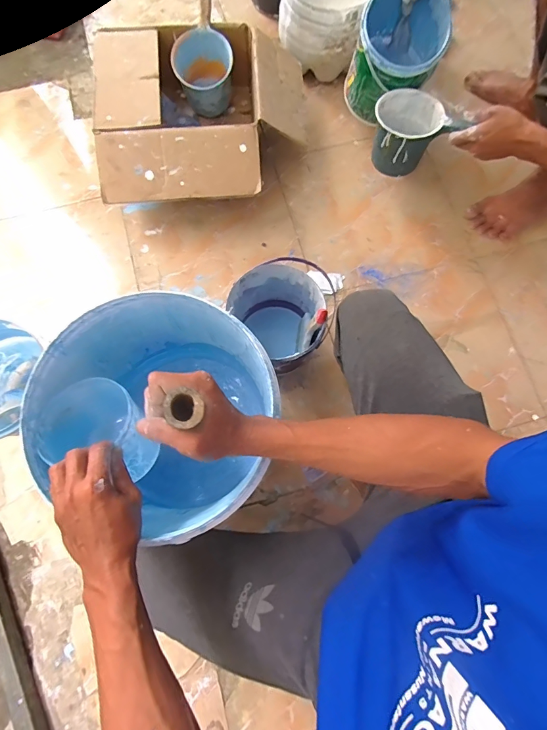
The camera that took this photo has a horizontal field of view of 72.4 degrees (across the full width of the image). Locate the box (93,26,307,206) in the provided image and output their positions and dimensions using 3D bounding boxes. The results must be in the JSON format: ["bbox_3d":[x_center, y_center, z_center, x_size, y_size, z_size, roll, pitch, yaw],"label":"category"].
[{"bbox_3d":[-0.158,-0.584,0.902,0.462,0.173,0.446,-4,76,-1],"label":"box"}]

